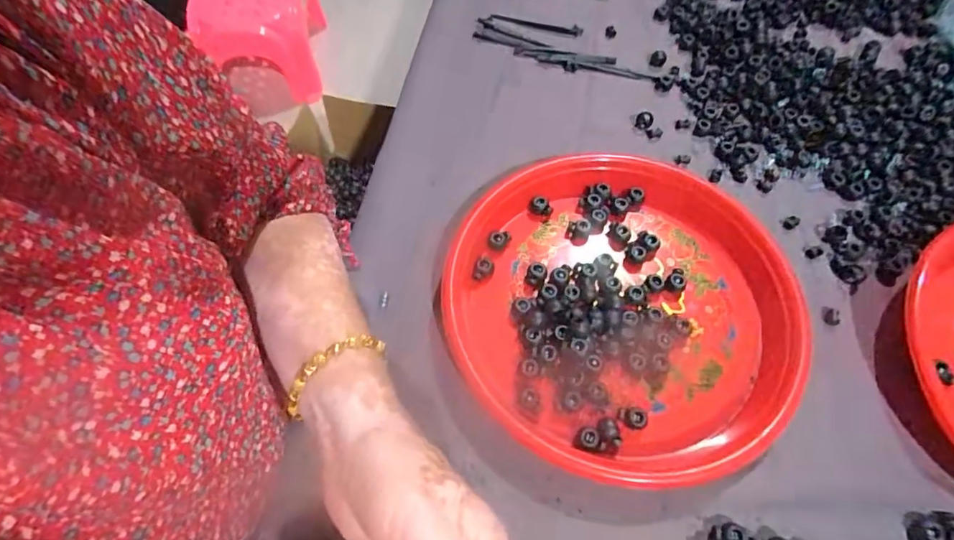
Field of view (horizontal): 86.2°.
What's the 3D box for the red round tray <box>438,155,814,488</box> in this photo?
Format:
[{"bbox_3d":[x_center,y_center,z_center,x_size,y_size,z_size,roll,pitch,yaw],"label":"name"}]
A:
[{"bbox_3d":[0.109,0.021,0.381,0.256,0.028,0.243,0,61,0],"label":"red round tray"}]

